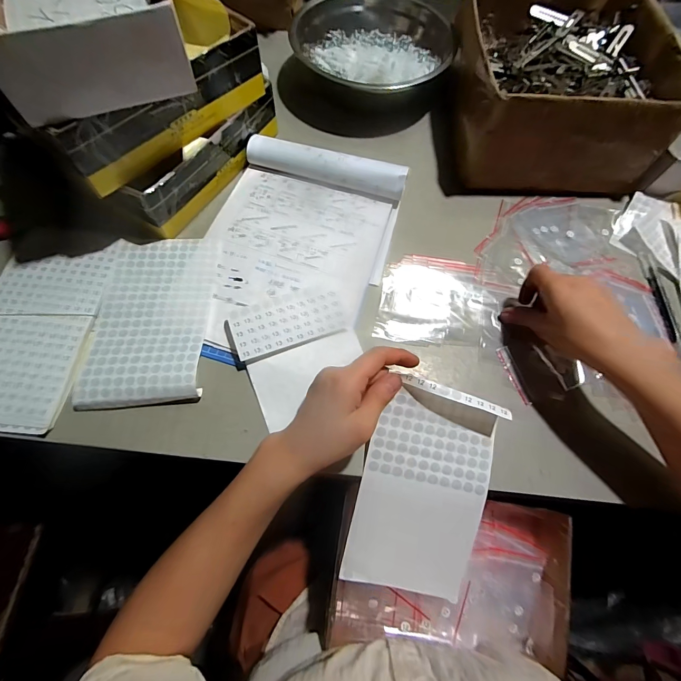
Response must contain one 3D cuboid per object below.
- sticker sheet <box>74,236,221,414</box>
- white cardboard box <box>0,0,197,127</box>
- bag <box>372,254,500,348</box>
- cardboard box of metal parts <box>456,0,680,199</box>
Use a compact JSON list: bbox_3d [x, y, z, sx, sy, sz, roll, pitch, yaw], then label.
[{"bbox_3d":[-0.212,-0.032,0.394,0.123,0.020,0.207,0,67,-2],"label":"sticker sheet"},{"bbox_3d":[-0.259,-0.325,0.338,0.154,0.069,0.233,-24,70,-11],"label":"white cardboard box"},{"bbox_3d":[0.120,-0.049,0.431,0.138,0.004,0.124,11,67,3],"label":"bag"},{"bbox_3d":[0.306,-0.386,0.516,0.261,0.122,0.316,1,67,-2],"label":"cardboard box of metal parts"}]

